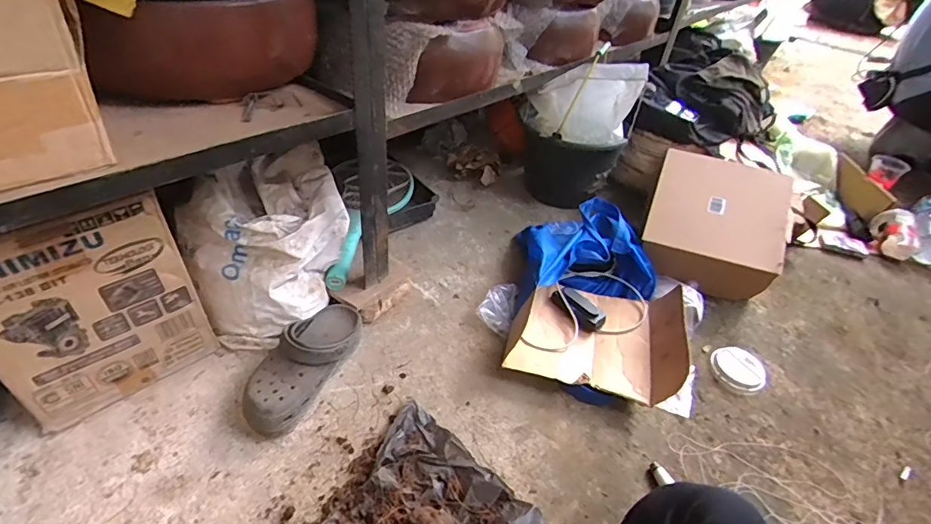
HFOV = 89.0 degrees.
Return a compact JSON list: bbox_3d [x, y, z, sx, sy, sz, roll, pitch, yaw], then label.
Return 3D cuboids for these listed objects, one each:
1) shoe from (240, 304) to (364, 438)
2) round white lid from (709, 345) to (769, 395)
[{"bbox_3d":[-0.248,0.148,0.739,0.097,0.084,0.240,21,44,15],"label":"shoe"},{"bbox_3d":[0.491,0.191,0.847,0.090,0.016,0.079,19,44,13],"label":"round white lid"}]

